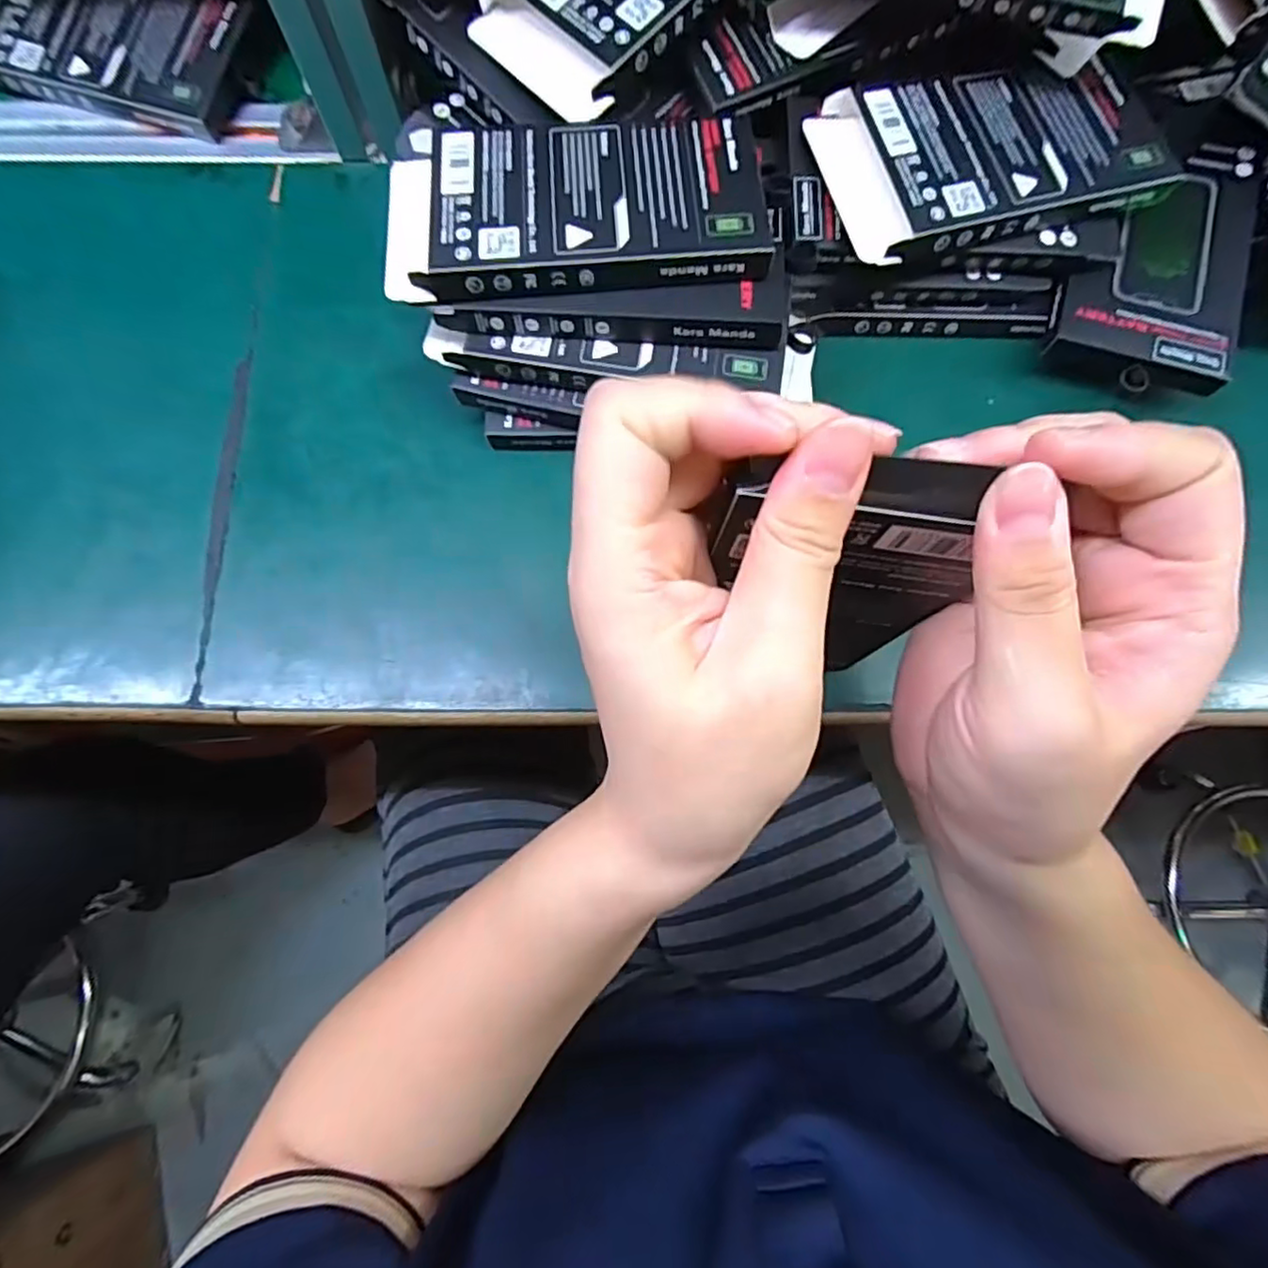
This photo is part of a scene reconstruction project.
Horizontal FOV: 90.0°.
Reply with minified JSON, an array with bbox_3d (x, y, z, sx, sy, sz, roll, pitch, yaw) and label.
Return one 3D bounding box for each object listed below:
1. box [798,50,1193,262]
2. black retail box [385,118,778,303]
[{"bbox_3d":[0.157,-0.218,0.279,0.149,0.011,0.080,-19,78,-4],"label":"box"},{"bbox_3d":[-0.024,-0.176,0.258,0.151,0.012,0.077,-4,78,-1],"label":"black retail box"}]

